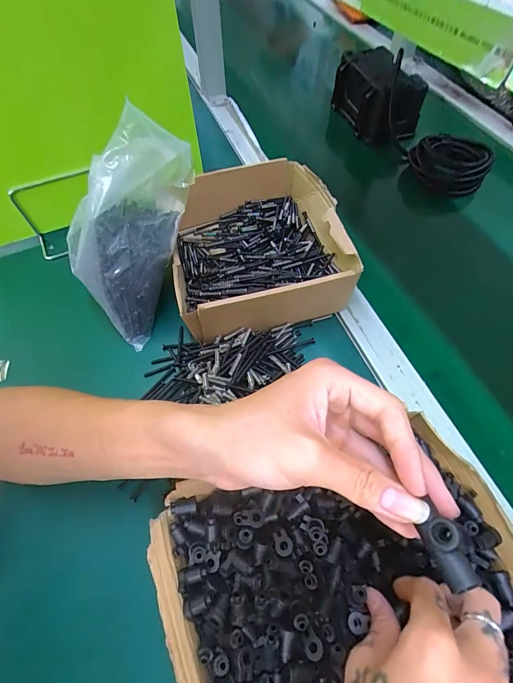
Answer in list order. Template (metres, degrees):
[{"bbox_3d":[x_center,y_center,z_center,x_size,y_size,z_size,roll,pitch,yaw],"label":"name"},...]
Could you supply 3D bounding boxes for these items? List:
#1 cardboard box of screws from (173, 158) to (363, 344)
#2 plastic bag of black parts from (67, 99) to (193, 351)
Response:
[{"bbox_3d":[-0.002,-0.119,0.422,0.194,0.069,0.216,-11,60,-6],"label":"cardboard box of screws"},{"bbox_3d":[-0.124,-0.108,0.356,0.086,0.229,0.096,40,36,21],"label":"plastic bag of black parts"}]

